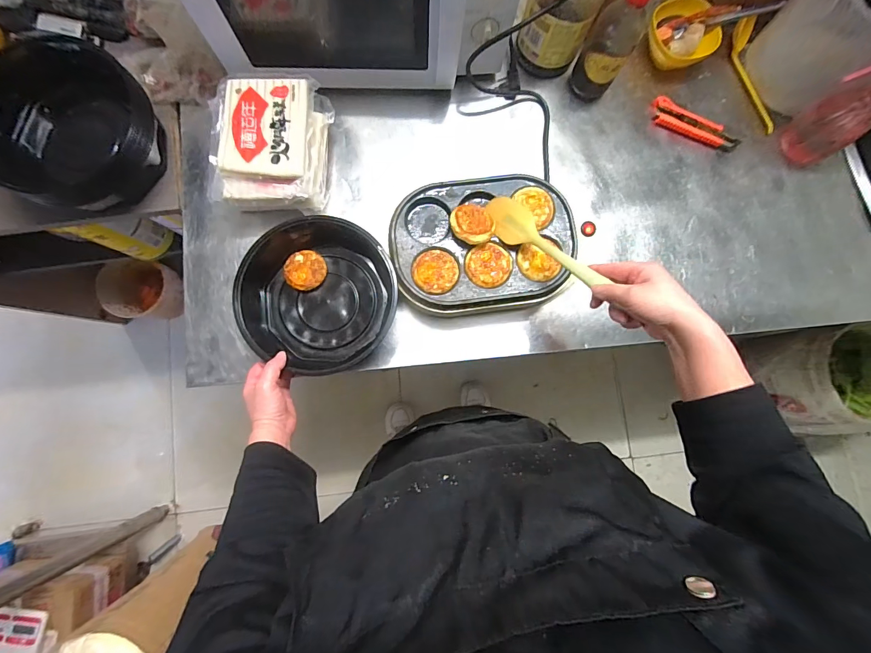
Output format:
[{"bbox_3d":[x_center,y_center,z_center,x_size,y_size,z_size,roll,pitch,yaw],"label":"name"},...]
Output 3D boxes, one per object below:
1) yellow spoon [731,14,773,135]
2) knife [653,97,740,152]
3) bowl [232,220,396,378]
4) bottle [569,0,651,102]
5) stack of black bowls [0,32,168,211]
[{"bbox_3d":[0.555,-0.430,0.654,0.046,0.038,0.193,-13,85,-3],"label":"yellow spoon"},{"bbox_3d":[0.440,-0.341,0.646,0.152,0.015,0.041,24,84,1],"label":"knife"},{"bbox_3d":[-0.170,-0.045,0.566,0.216,0.068,0.213,20,84,0],"label":"bowl"},{"bbox_3d":[0.262,-0.422,0.570,0.067,0.176,0.061,22,84,0],"label":"bottle"},{"bbox_3d":[-0.530,-0.286,0.551,0.245,0.088,0.217,31,84,1],"label":"stack of black bowls"}]

